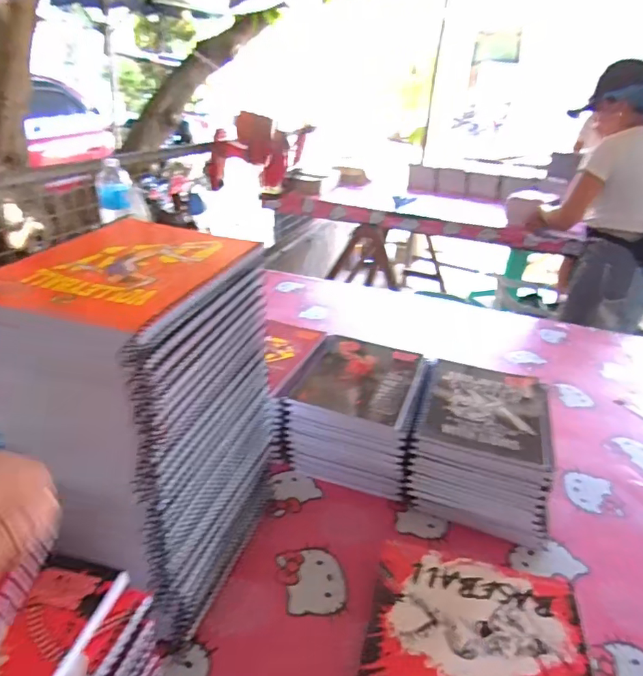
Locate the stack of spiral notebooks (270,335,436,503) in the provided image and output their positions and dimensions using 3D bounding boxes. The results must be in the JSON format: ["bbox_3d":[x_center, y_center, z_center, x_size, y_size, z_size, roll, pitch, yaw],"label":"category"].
[{"bbox_3d":[0.051,0.102,0.710,0.184,0.123,0.192,14,29,16],"label":"stack of spiral notebooks"}]

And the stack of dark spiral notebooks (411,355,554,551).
[{"bbox_3d":[0.212,0.142,0.660,0.171,0.123,0.195,13,29,14],"label":"stack of dark spiral notebooks"}]

